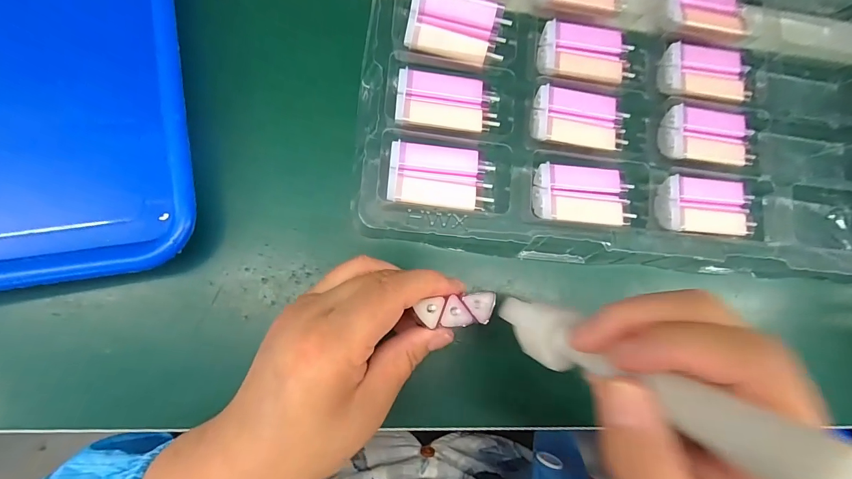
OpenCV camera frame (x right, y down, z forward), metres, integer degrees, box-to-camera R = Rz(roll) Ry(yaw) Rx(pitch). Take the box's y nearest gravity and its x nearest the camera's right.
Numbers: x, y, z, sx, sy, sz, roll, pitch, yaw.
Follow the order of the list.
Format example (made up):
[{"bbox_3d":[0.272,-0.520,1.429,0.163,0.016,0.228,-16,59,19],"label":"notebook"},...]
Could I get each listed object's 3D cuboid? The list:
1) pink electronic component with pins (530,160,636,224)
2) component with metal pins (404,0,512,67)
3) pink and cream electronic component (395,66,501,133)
[{"bbox_3d":[0.106,-0.031,0.257,0.065,0.015,0.040,4,82,-8],"label":"pink electronic component with pins"},{"bbox_3d":[0.021,-0.147,0.262,0.068,0.013,0.041,9,109,-10],"label":"component with metal pins"},{"bbox_3d":[0.014,-0.091,0.252,0.067,0.012,0.039,5,82,-8],"label":"pink and cream electronic component"}]

